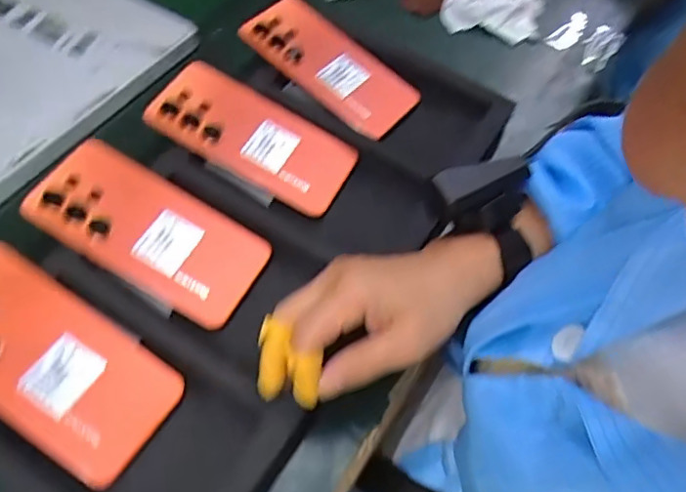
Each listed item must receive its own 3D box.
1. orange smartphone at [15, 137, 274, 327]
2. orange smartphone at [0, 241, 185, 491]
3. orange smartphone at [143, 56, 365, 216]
[{"bbox_3d":[-0.142,-0.012,0.420,0.164,0.010,0.088,32,64,-3],"label":"orange smartphone"},{"bbox_3d":[-0.191,0.073,0.364,0.165,0.010,0.086,36,61,3],"label":"orange smartphone"},{"bbox_3d":[-0.075,-0.094,0.480,0.168,0.011,0.079,31,72,-8],"label":"orange smartphone"}]

